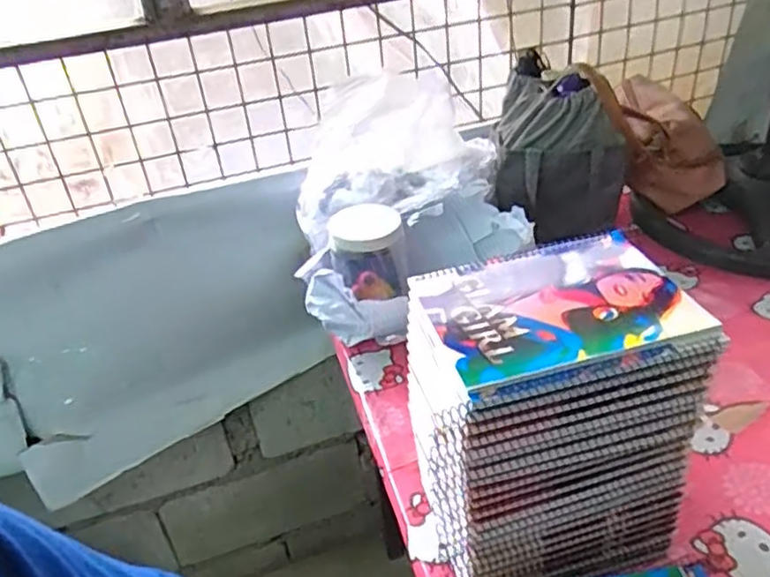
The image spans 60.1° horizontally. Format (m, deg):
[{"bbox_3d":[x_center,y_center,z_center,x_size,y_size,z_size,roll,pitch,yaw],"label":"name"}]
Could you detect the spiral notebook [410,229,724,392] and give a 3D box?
[{"bbox_3d":[0.137,0.010,0.537,0.200,0.012,0.151,-14,35,-10],"label":"spiral notebook"}]

